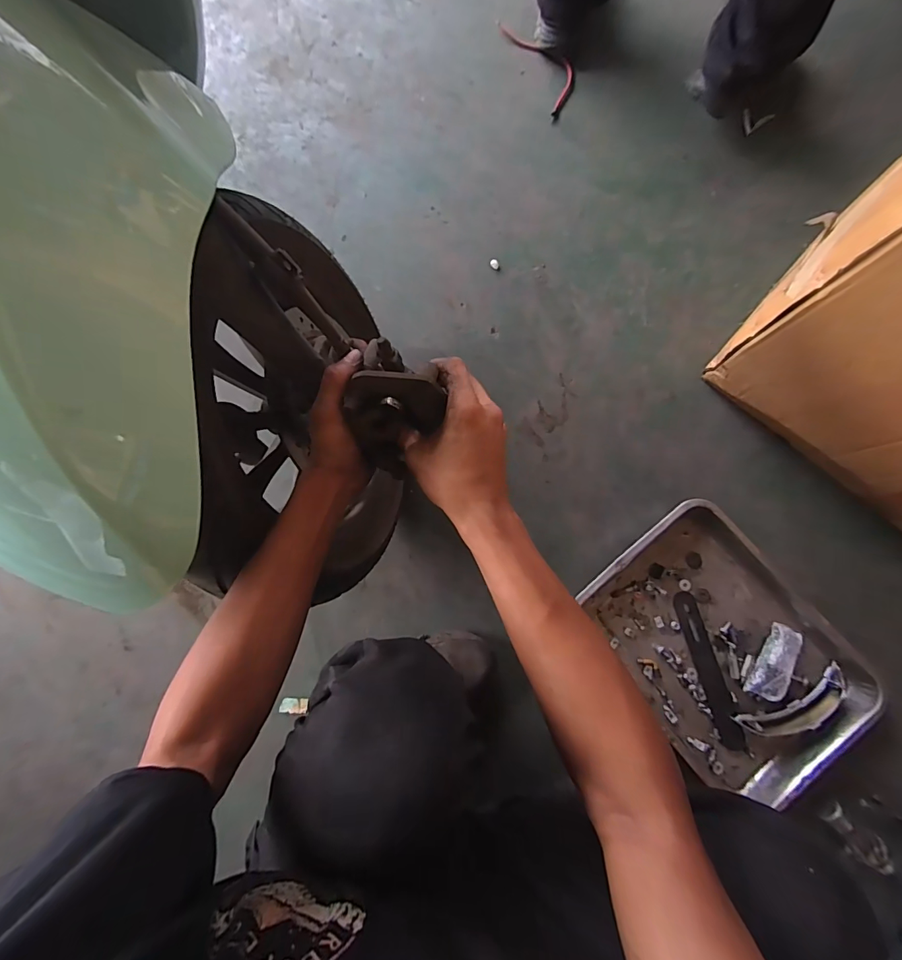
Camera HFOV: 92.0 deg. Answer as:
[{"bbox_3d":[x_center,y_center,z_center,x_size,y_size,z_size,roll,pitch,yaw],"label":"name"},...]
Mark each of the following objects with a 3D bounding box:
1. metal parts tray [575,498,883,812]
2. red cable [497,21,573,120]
[{"bbox_3d":[0.420,0.265,0.690,0.297,0.050,0.412,-38,84,-4],"label":"metal parts tray"},{"bbox_3d":[0.178,-0.834,0.862,0.077,0.013,0.256,-27,83,-3],"label":"red cable"}]

